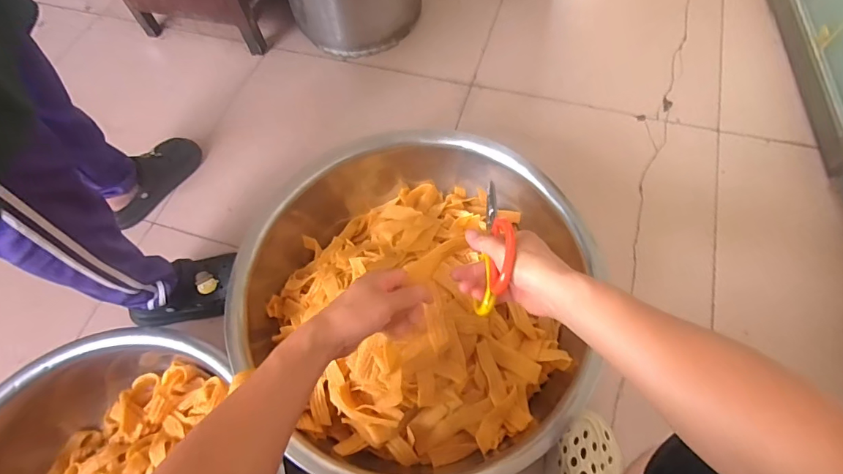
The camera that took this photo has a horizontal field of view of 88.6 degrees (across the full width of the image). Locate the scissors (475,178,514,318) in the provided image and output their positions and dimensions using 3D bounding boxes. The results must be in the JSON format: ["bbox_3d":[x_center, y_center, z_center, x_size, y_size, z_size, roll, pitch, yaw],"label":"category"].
[{"bbox_3d":[0.086,-0.011,0.515,0.032,0.088,0.200,4,46,6],"label":"scissors"}]

